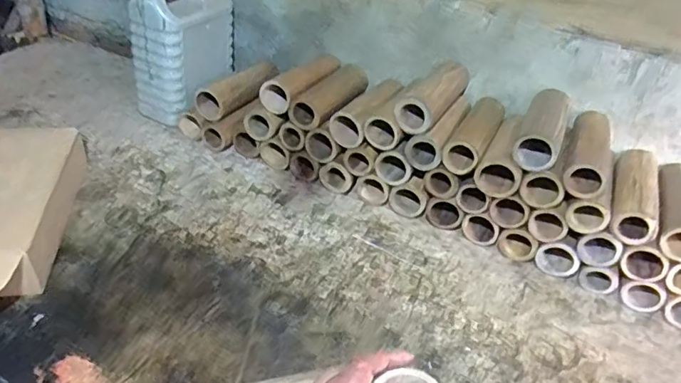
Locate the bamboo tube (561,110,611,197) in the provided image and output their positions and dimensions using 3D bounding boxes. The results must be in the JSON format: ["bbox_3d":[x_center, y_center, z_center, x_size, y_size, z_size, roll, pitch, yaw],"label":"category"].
[{"bbox_3d":[0.350,-0.063,0.746,0.058,0.055,0.182,20,39,18],"label":"bamboo tube"}]

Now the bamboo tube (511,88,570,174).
[{"bbox_3d":[0.286,-0.091,0.752,0.053,0.057,0.178,19,39,17],"label":"bamboo tube"}]

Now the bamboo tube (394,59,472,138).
[{"bbox_3d":[0.143,-0.150,0.808,0.060,0.053,0.181,20,39,19],"label":"bamboo tube"}]

